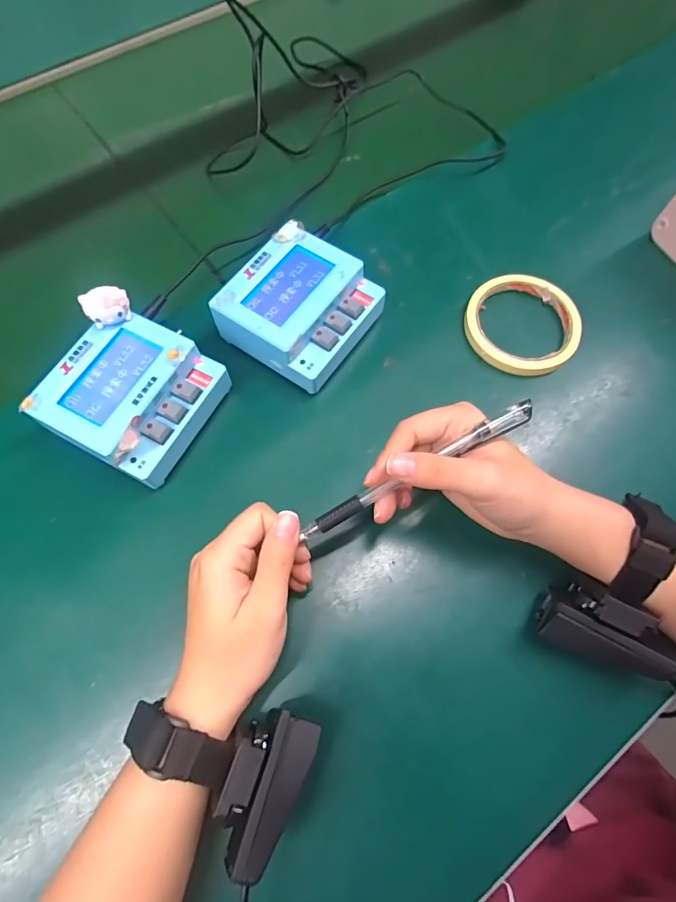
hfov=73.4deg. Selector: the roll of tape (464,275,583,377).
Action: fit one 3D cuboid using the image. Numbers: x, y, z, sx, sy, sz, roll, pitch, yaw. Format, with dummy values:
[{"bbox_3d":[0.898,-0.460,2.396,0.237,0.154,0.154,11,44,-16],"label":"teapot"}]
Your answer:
[{"bbox_3d":[0.153,-0.106,0.377,0.088,0.014,0.094,0,68,1],"label":"roll of tape"}]

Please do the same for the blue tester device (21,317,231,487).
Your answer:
[{"bbox_3d":[-0.145,-0.037,0.334,0.100,0.052,0.105,28,71,12],"label":"blue tester device"}]

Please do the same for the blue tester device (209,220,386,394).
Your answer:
[{"bbox_3d":[-0.028,-0.111,0.362,0.096,0.049,0.104,32,72,13],"label":"blue tester device"}]

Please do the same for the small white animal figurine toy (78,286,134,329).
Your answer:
[{"bbox_3d":[-0.161,-0.101,0.319,0.030,0.023,0.019,-36,72,-12],"label":"small white animal figurine toy"}]

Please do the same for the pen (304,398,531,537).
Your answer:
[{"bbox_3d":[0.044,0.011,0.258,0.145,0.011,0.011,-29,70,0],"label":"pen"}]

